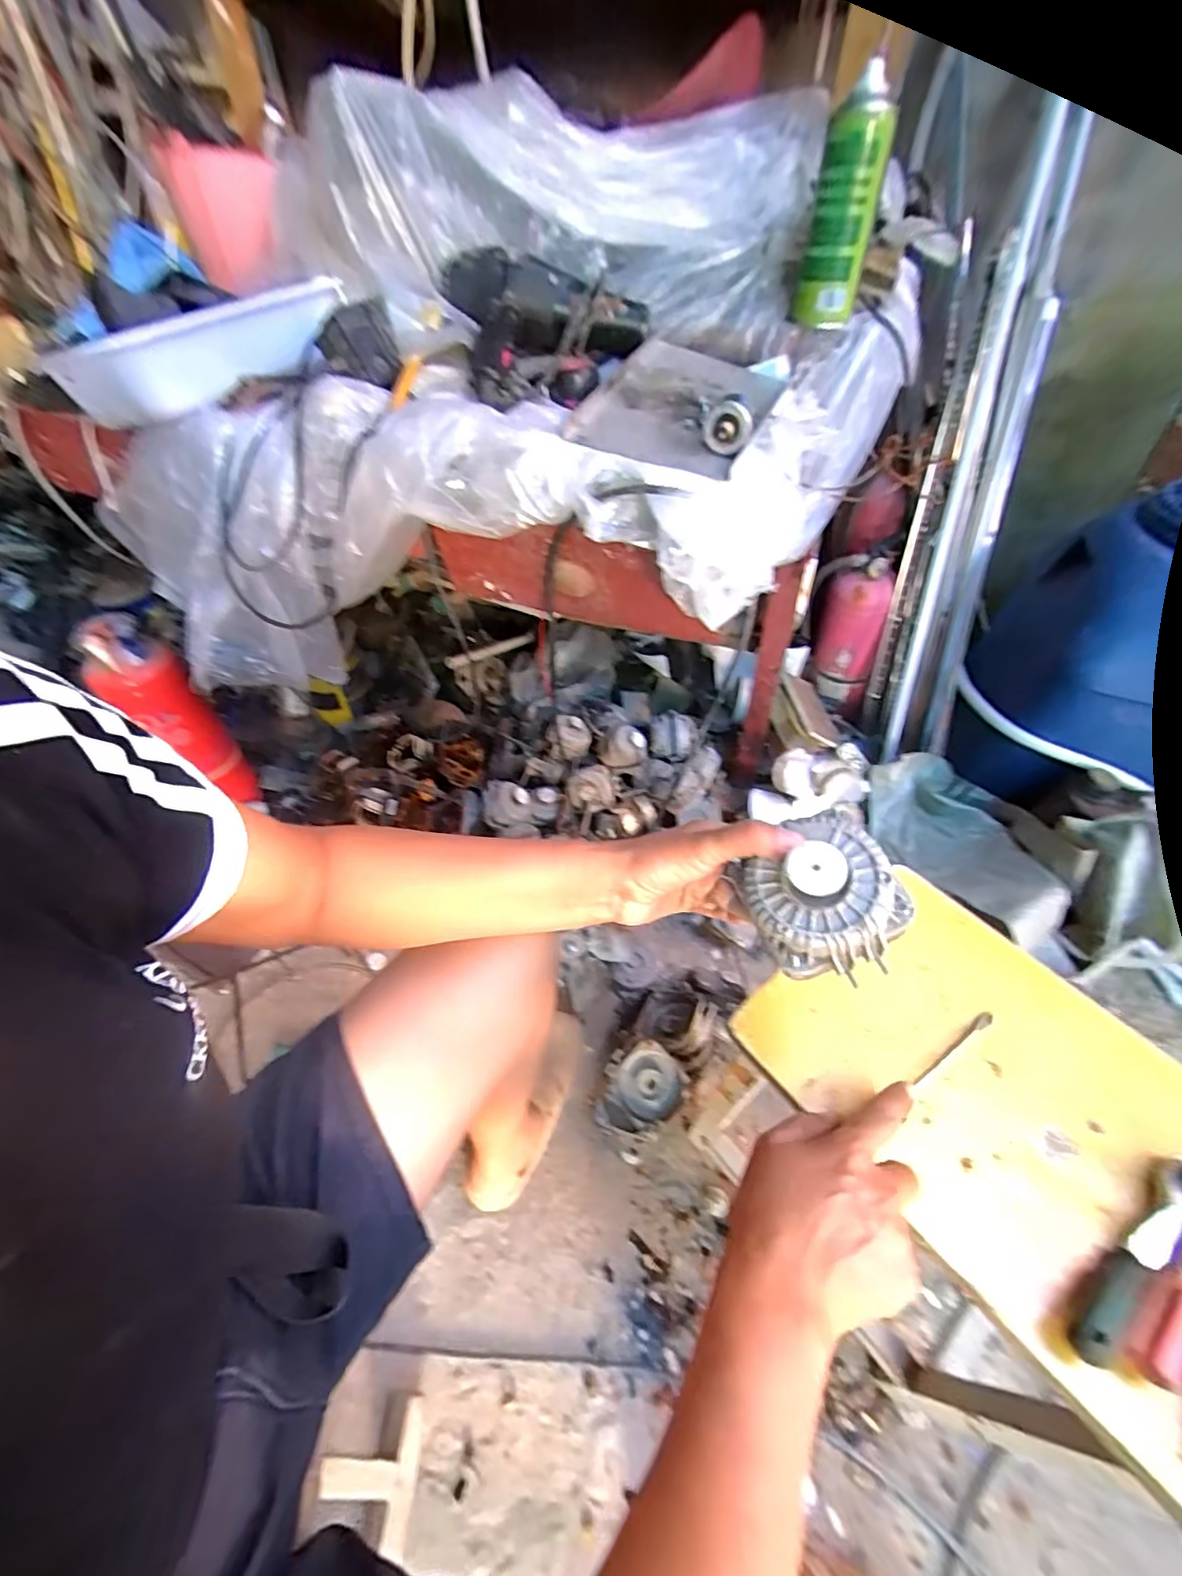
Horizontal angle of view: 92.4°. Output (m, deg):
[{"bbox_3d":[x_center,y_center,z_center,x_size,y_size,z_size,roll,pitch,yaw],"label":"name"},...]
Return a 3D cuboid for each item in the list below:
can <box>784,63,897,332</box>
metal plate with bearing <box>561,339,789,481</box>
[{"bbox_3d":[0.251,-0.581,0.574,0.065,0.175,0.054,17,48,18],"label":"can"},{"bbox_3d":[0.103,-0.407,0.599,0.170,0.055,0.282,17,48,17],"label":"metal plate with bearing"}]

